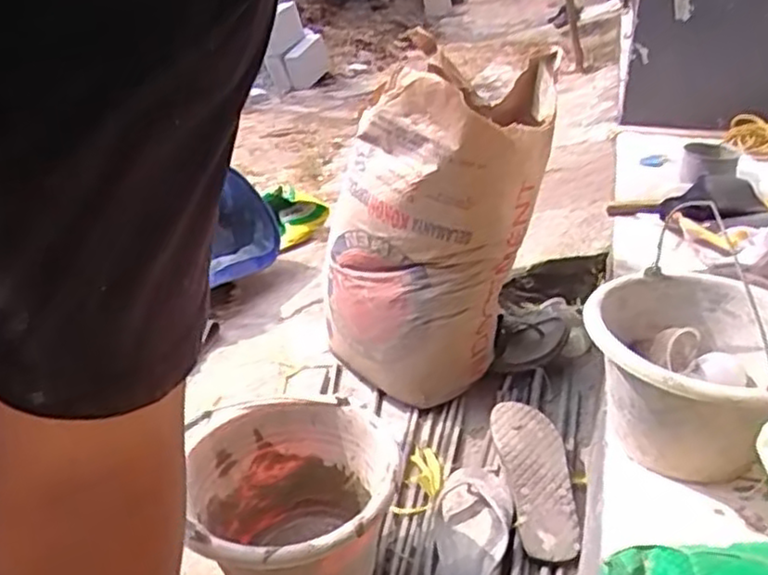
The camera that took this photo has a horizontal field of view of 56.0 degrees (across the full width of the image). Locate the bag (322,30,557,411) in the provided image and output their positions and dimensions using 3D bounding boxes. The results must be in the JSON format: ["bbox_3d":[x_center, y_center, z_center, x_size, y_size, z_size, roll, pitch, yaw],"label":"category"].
[{"bbox_3d":[0.079,-0.082,1.193,0.356,0.551,0.179,-1,28,-1],"label":"bag"}]

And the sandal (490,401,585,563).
[{"bbox_3d":[0.227,0.269,1.047,0.103,0.040,0.256,-4,45,-6],"label":"sandal"}]

